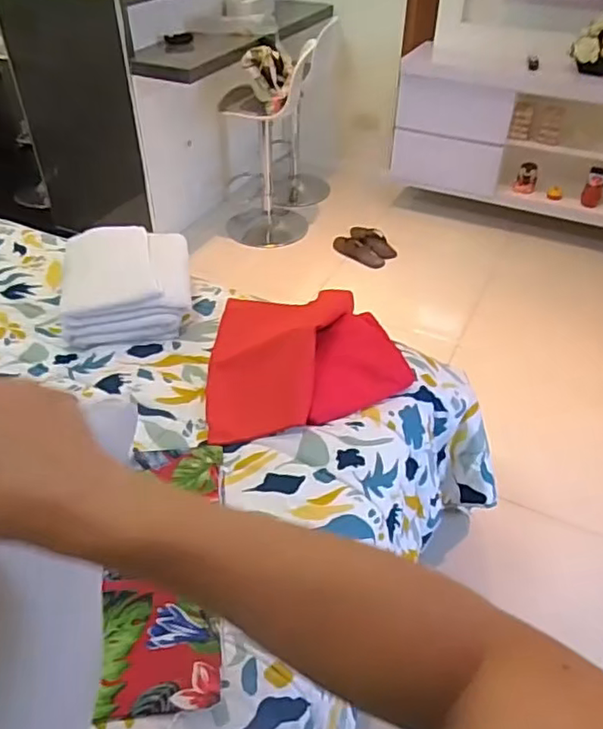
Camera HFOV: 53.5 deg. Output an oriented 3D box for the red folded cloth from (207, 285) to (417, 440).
[{"bbox_3d":[0.008,-0.031,1.128,0.372,0.079,0.366,-5,41,-7],"label":"red folded cloth"}]

